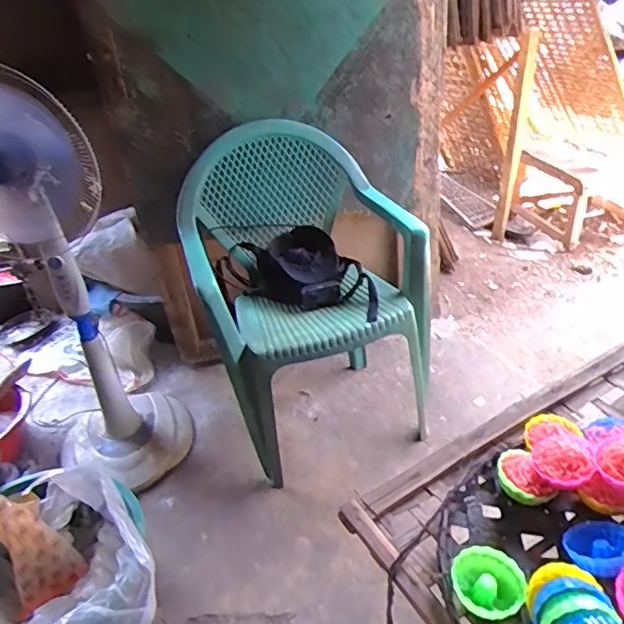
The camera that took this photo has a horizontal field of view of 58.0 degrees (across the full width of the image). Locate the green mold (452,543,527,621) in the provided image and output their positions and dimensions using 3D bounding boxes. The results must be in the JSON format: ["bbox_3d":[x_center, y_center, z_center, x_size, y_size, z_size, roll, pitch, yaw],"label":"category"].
[{"bbox_3d":[0.154,0.237,0.490,0.058,0.027,0.062,7,35,22],"label":"green mold"}]

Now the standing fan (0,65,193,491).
[{"bbox_3d":[-0.572,-0.045,1.362,0.323,1.011,0.319,-17,33,-15],"label":"standing fan"}]

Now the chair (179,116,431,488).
[{"bbox_3d":[-0.021,-0.071,1.488,0.545,0.662,0.521,-15,33,-12],"label":"chair"}]

